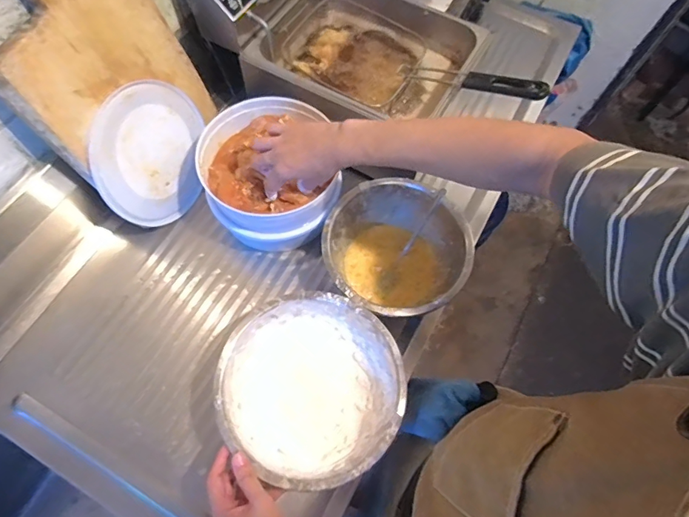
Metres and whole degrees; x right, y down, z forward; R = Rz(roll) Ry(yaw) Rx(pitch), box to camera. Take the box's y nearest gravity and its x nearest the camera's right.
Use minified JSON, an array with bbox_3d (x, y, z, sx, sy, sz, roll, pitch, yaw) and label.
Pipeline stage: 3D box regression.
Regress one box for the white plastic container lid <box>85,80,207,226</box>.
[{"bbox_3d":[-0.289,-0.156,0.666,0.010,0.184,0.201,13,100,28],"label":"white plastic container lid"}]

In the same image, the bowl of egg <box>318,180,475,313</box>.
[{"bbox_3d":[0.073,-0.005,0.670,0.202,0.097,0.199,1,66,-3],"label":"bowl of egg"}]

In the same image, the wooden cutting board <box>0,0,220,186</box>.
[{"bbox_3d":[-0.314,-0.257,0.578,0.020,0.344,0.247,17,64,21],"label":"wooden cutting board"}]

